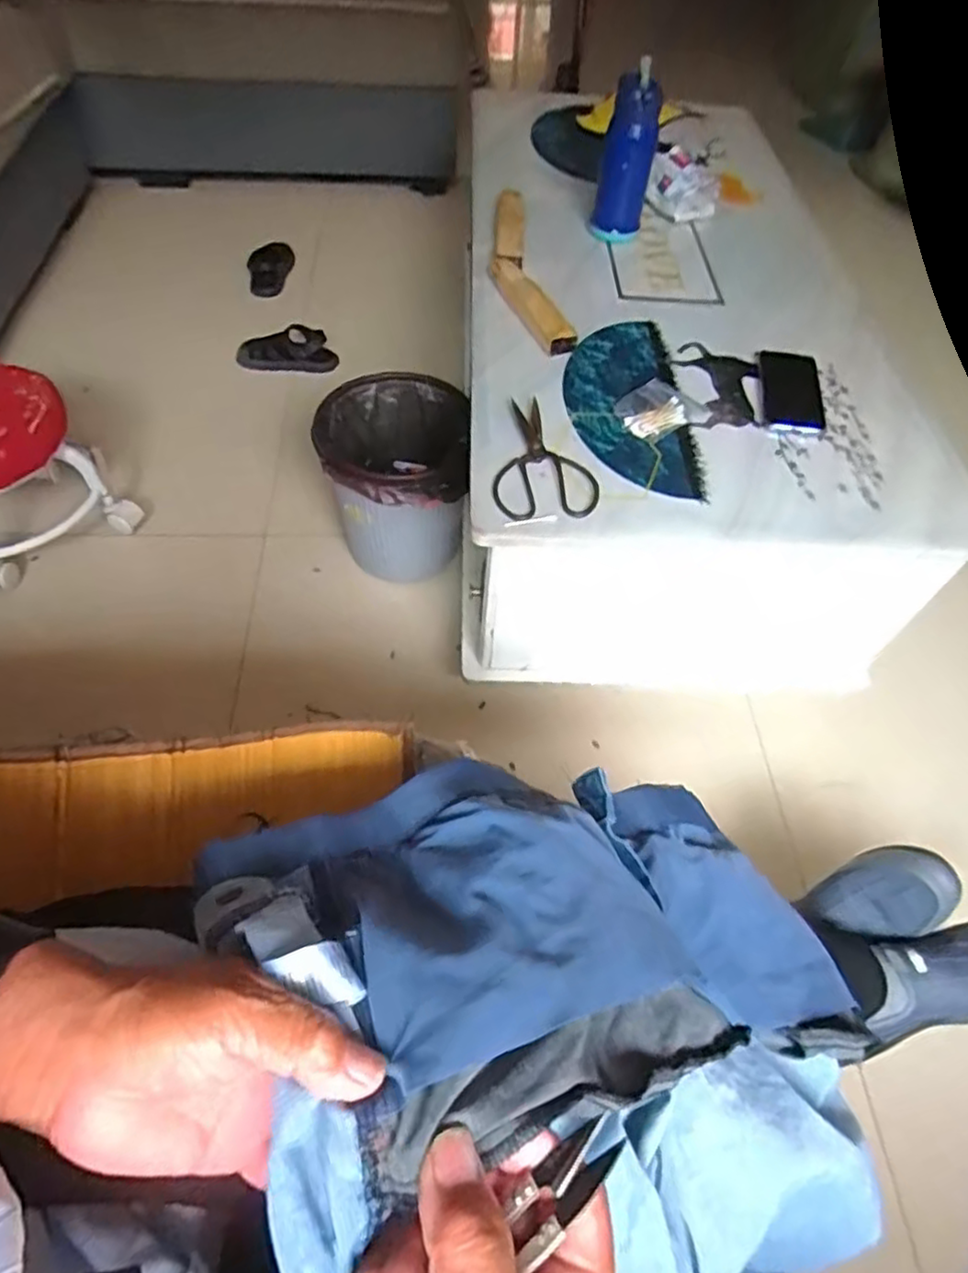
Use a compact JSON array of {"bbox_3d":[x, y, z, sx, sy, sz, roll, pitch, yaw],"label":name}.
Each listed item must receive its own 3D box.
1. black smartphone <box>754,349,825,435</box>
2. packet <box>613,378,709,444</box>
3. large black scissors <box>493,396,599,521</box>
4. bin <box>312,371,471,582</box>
[{"bbox_3d":[0.403,-0.323,0.878,0.076,0.014,0.167,9,56,3],"label":"black smartphone"},{"bbox_3d":[0.215,-0.281,0.837,0.107,0.013,0.087,-34,64,-23],"label":"packet"},{"bbox_3d":[0.075,-0.212,0.771,0.115,0.015,0.204,6,56,1],"label":"large black scissors"},{"bbox_3d":[-0.141,-0.231,1.086,0.219,0.263,0.249,-4,56,-6],"label":"bin"}]

